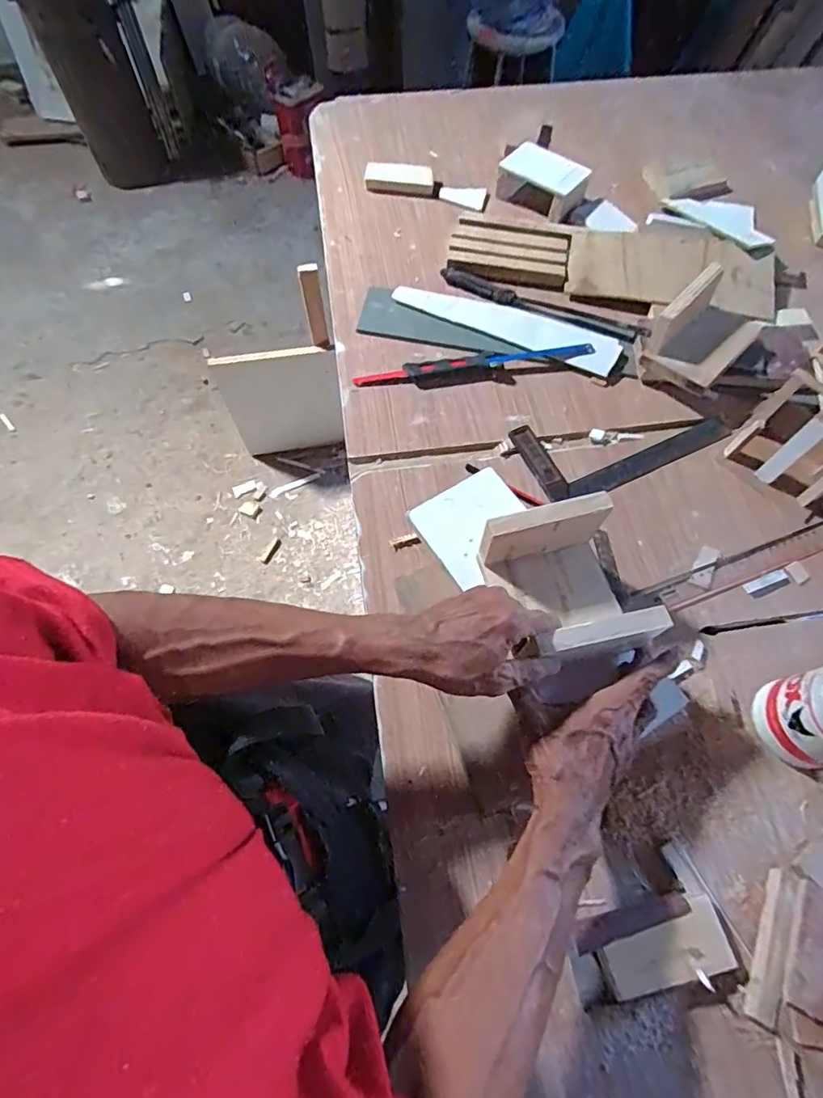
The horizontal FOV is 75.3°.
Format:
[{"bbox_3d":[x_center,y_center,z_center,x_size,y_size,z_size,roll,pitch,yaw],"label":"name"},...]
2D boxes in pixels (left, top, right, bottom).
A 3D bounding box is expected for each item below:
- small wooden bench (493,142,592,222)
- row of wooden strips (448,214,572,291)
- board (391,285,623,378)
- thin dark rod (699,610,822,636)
[{"bbox_3d":[0.196,-0.552,0.803,0.127,0.044,0.088,34,70,15],"label":"small wooden bench"},{"bbox_3d":[0.140,-0.423,0.761,0.164,0.019,0.106,12,65,4],"label":"row of wooden strips"},{"bbox_3d":[0.125,-0.303,0.711,0.303,0.012,0.060,26,67,10],"label":"board"},{"bbox_3d":[0.382,0.074,0.556,0.168,0.004,0.009,-8,65,-5],"label":"thin dark rod"}]

